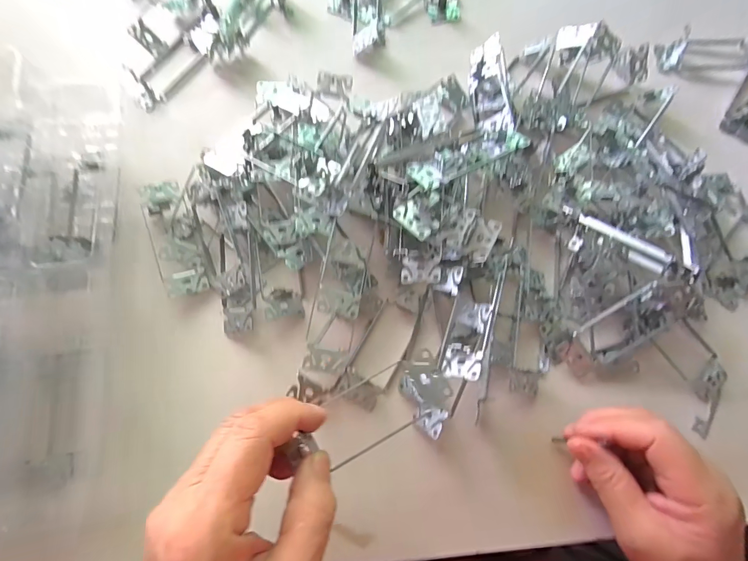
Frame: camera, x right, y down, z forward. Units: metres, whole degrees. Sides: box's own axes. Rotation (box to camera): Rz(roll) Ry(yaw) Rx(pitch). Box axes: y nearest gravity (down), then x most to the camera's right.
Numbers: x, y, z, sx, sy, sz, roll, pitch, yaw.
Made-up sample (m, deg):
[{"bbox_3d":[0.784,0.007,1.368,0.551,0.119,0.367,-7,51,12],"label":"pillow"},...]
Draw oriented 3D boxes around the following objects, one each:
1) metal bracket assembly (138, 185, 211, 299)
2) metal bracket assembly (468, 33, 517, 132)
[{"bbox_3d":[-0.173,-0.037,0.329,0.035,0.021,0.100,-18,76,-3],"label":"metal bracket assembly"},{"bbox_3d":[0.113,-0.187,0.371,0.033,0.027,0.107,-6,75,0],"label":"metal bracket assembly"}]

